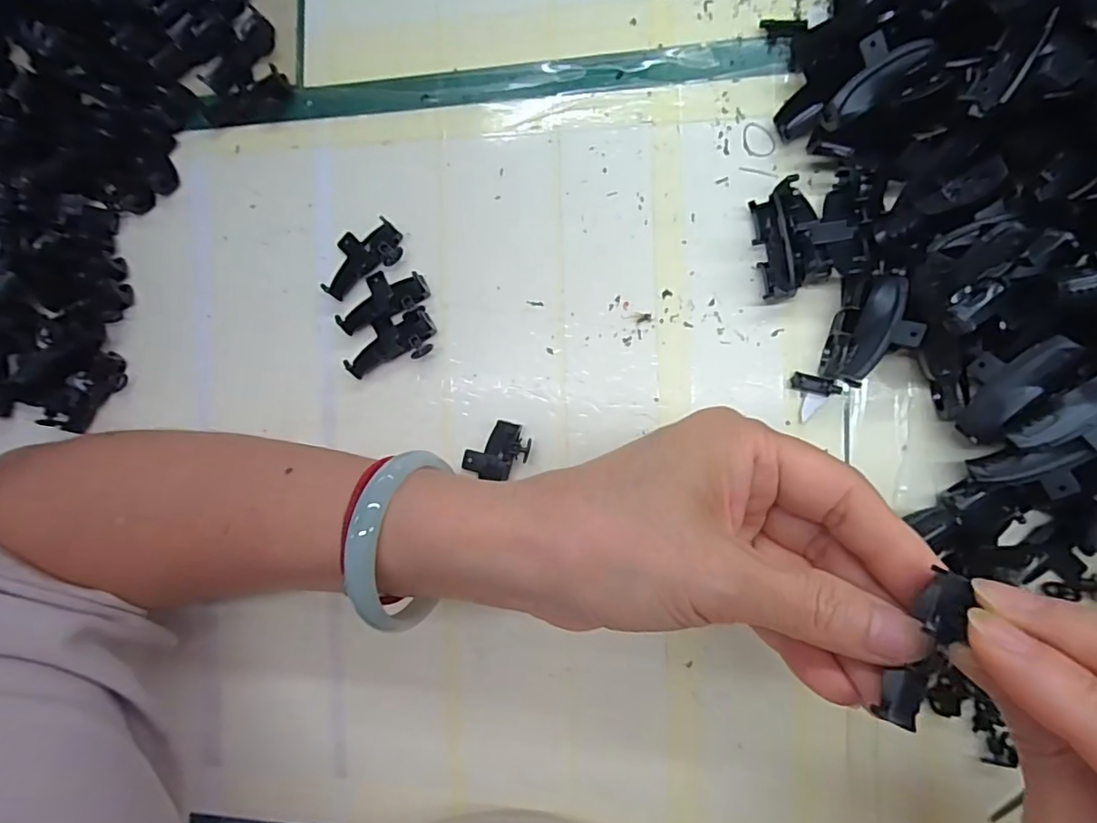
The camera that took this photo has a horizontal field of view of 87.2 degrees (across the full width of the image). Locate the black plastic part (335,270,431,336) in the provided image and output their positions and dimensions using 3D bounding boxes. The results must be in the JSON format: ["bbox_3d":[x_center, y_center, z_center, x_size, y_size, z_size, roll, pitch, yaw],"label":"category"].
[{"bbox_3d":[-0.073,-0.050,0.254,0.040,0.009,0.024,-13,86,9],"label":"black plastic part"}]

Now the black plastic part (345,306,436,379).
[{"bbox_3d":[-0.069,-0.031,0.252,0.040,0.011,0.023,-17,85,8],"label":"black plastic part"}]

